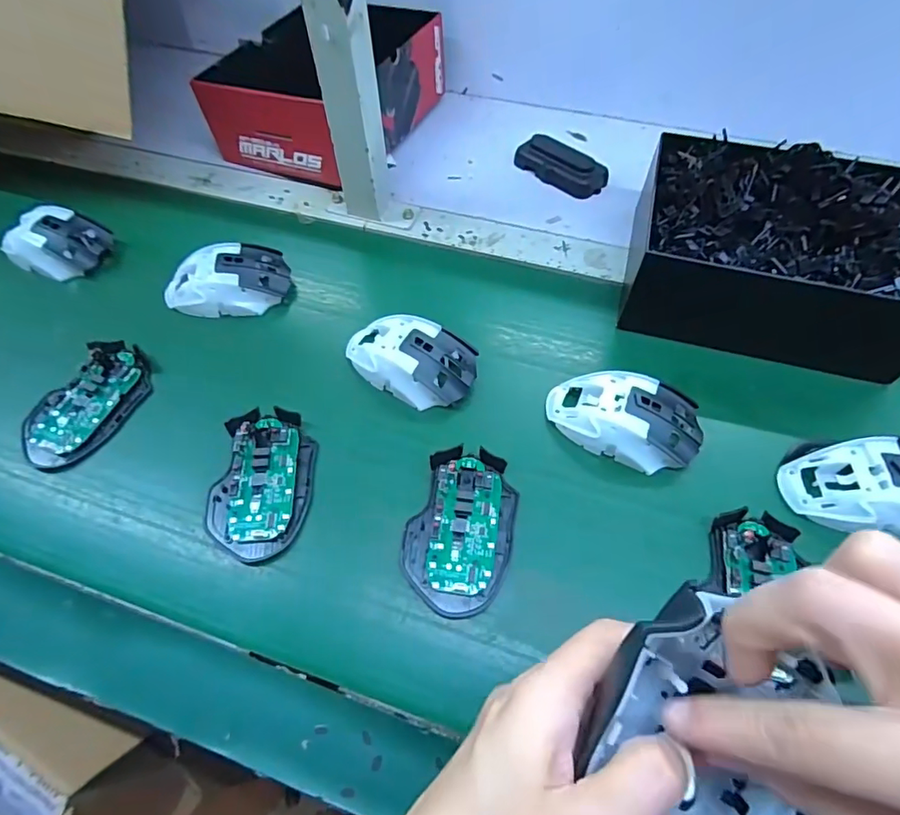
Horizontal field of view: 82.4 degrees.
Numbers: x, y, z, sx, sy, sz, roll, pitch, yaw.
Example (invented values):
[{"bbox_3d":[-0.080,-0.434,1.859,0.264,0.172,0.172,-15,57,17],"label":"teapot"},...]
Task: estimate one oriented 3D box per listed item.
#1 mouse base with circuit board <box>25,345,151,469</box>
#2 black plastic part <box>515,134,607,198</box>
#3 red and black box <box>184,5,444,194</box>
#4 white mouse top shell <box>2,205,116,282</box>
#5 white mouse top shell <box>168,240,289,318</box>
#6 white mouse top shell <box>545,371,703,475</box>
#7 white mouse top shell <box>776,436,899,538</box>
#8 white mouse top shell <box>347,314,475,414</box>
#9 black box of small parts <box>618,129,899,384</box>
[{"bbox_3d":[-0.296,-0.004,0.421,0.068,0.018,0.114,25,61,14],"label":"mouse base with circuit board"},{"bbox_3d":[0.125,-0.276,0.589,0.106,0.025,0.048,35,64,19],"label":"black plastic part"},{"bbox_3d":[-0.143,-0.378,0.606,0.188,0.101,0.234,22,60,12],"label":"red and black box"},{"bbox_3d":[-0.386,-0.164,0.512,0.092,0.033,0.067,18,60,10],"label":"white mouse top shell"},{"bbox_3d":[-0.211,-0.121,0.484,0.116,0.037,0.069,-11,59,-7],"label":"white mouse top shell"},{"bbox_3d":[0.136,0.006,0.400,0.114,0.037,0.063,24,61,13],"label":"white mouse top shell"},{"bbox_3d":[0.302,0.055,0.364,0.111,0.031,0.065,0,58,-1],"label":"white mouse top shell"},{"bbox_3d":[-0.033,-0.044,0.434,0.111,0.034,0.066,26,61,14],"label":"white mouse top shell"},{"bbox_3d":[0.287,-0.142,0.460,0.224,0.101,0.178,15,59,8],"label":"black box of small parts"}]

